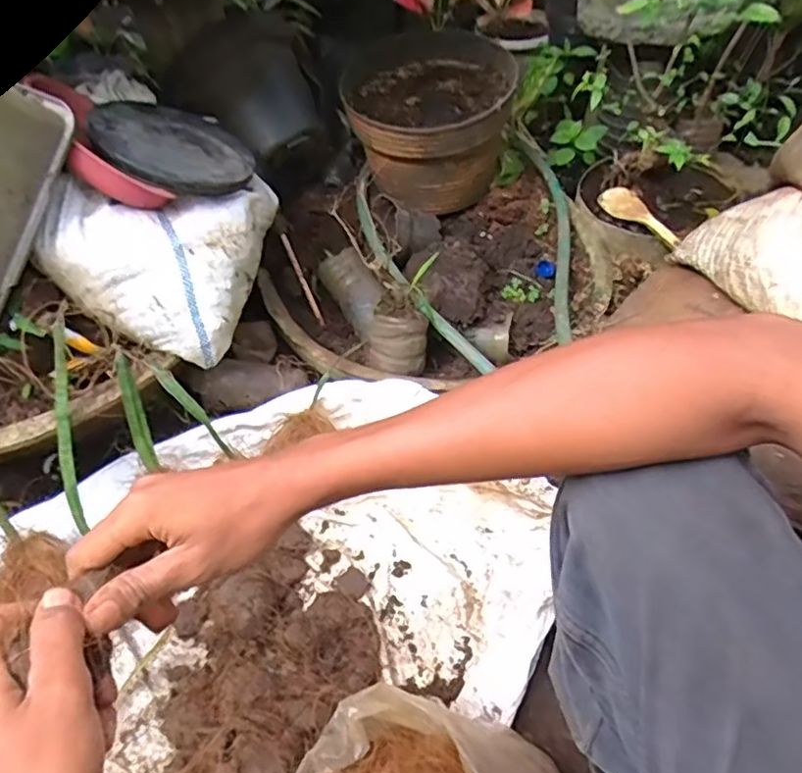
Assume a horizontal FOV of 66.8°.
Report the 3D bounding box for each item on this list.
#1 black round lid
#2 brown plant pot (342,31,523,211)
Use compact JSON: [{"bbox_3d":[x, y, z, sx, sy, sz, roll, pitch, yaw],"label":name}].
[{"bbox_3d":[-0.303,-0.320,0.795,0.196,0.019,0.210,-12,53,-39],"label":"black round lid"},{"bbox_3d":[0.047,-0.459,1.045,0.274,0.206,0.294,-3,51,-1],"label":"brown plant pot"}]

